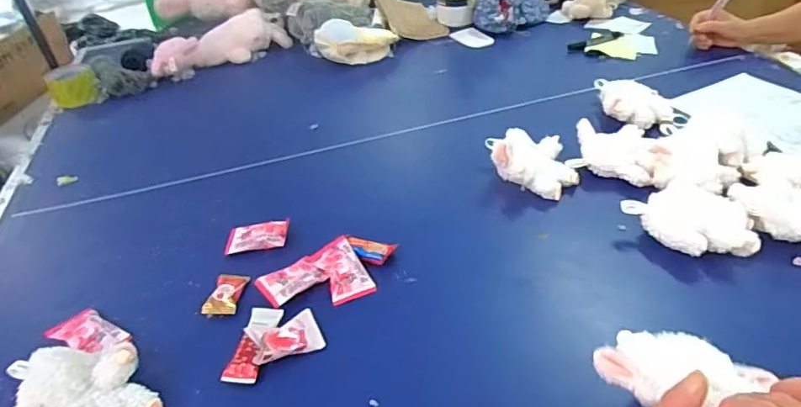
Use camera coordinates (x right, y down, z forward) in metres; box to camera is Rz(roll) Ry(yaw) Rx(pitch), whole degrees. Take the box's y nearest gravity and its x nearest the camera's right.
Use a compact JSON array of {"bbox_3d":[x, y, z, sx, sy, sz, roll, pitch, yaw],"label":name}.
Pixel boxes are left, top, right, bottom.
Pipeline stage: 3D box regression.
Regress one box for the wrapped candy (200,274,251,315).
[{"bbox_3d":[-0.205,0.105,0.616,0.034,0.020,0.067,0,39,6],"label":"wrapped candy"}]

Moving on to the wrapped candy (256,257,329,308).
[{"bbox_3d":[-0.128,0.090,0.615,0.074,0.025,0.041,-32,45,-30],"label":"wrapped candy"}]

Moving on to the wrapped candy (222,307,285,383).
[{"bbox_3d":[-0.156,0.150,0.556,0.034,0.019,0.092,3,39,10],"label":"wrapped candy"}]

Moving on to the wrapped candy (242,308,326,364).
[{"bbox_3d":[-0.122,0.140,0.552,0.071,0.018,0.049,-18,40,-16],"label":"wrapped candy"}]

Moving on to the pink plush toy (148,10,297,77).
[{"bbox_3d":[-0.409,-0.367,1.194,0.316,0.085,0.091,-30,44,-27],"label":"pink plush toy"}]

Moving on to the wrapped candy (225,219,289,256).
[{"bbox_3d":[-0.189,0.046,0.695,0.079,0.024,0.047,-7,38,-2],"label":"wrapped candy"}]

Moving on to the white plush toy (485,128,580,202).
[{"bbox_3d":[0.184,-0.056,0.735,0.127,0.058,0.093,4,38,14],"label":"white plush toy"}]

